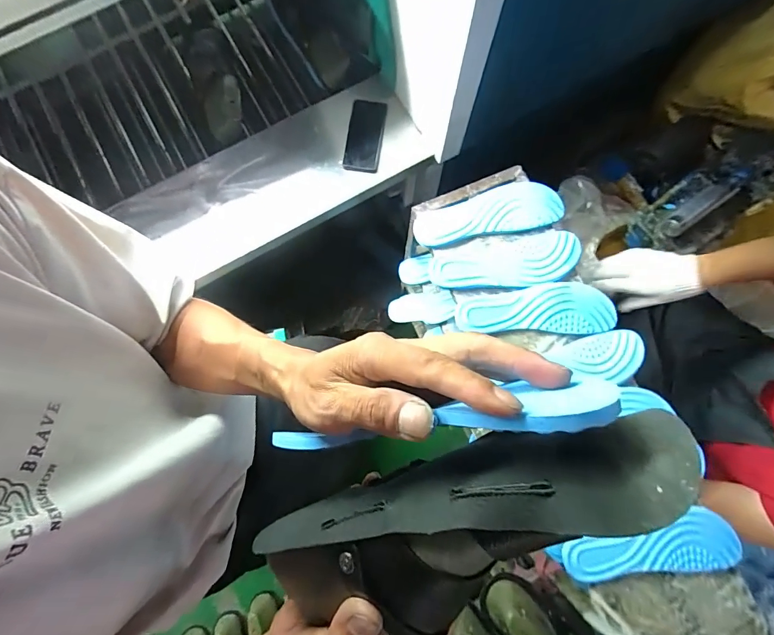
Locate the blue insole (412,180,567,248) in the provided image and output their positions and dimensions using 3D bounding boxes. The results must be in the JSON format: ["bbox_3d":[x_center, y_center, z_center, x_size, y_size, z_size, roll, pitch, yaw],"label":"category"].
[{"bbox_3d":[0.164,-0.169,0.625,0.235,0.022,0.080,-14,80,-2],"label":"blue insole"}]

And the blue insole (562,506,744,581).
[{"bbox_3d":[0.374,0.318,0.534,0.246,0.017,0.073,-5,80,0],"label":"blue insole"}]

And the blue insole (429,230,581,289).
[{"bbox_3d":[0.192,-0.092,0.614,0.239,0.016,0.081,-4,80,0],"label":"blue insole"}]

